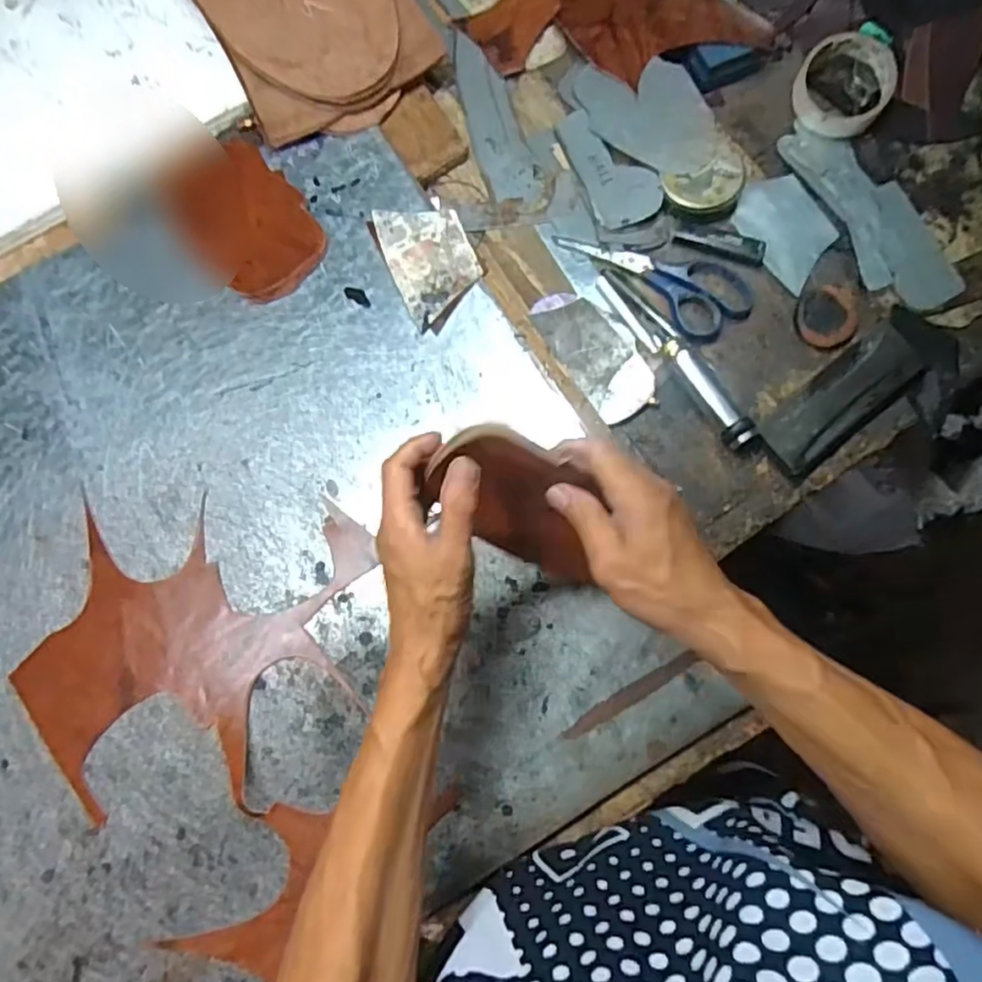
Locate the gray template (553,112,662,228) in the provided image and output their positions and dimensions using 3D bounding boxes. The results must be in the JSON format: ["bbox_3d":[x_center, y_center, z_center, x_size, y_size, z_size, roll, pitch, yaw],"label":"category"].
[{"bbox_3d":[0.109,-0.299,0.595,0.060,0.005,0.123,-23,78,9],"label":"gray template"}]

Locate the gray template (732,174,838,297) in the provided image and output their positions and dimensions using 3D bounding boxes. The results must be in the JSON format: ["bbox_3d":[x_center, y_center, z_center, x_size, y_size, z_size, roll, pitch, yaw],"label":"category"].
[{"bbox_3d":[0.268,-0.235,0.584,0.067,0.006,0.102,-31,79,2],"label":"gray template"}]

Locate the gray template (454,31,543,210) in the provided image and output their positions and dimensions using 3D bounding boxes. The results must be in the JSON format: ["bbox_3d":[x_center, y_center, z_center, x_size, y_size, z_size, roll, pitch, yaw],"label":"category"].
[{"bbox_3d":[0.002,-0.354,0.622,0.047,0.006,0.187,-18,80,-1],"label":"gray template"}]

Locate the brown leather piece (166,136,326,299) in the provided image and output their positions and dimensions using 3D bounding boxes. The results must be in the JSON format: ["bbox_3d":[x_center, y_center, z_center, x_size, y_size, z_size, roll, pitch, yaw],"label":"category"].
[{"bbox_3d":[-0.220,-0.242,0.579,0.101,0.008,0.155,-38,80,-10],"label":"brown leather piece"}]

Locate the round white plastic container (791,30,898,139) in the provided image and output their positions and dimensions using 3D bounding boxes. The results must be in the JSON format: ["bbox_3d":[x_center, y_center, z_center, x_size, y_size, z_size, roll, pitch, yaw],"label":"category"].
[{"bbox_3d":[0.333,-0.385,0.613,0.083,0.029,0.101,-5,85,5],"label":"round white plastic container"}]

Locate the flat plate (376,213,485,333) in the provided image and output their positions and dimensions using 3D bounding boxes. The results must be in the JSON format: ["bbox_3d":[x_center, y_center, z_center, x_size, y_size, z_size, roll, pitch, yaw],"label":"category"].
[{"bbox_3d":[-0.052,-0.205,0.567,0.071,0.004,0.111,-23,79,-1],"label":"flat plate"}]

